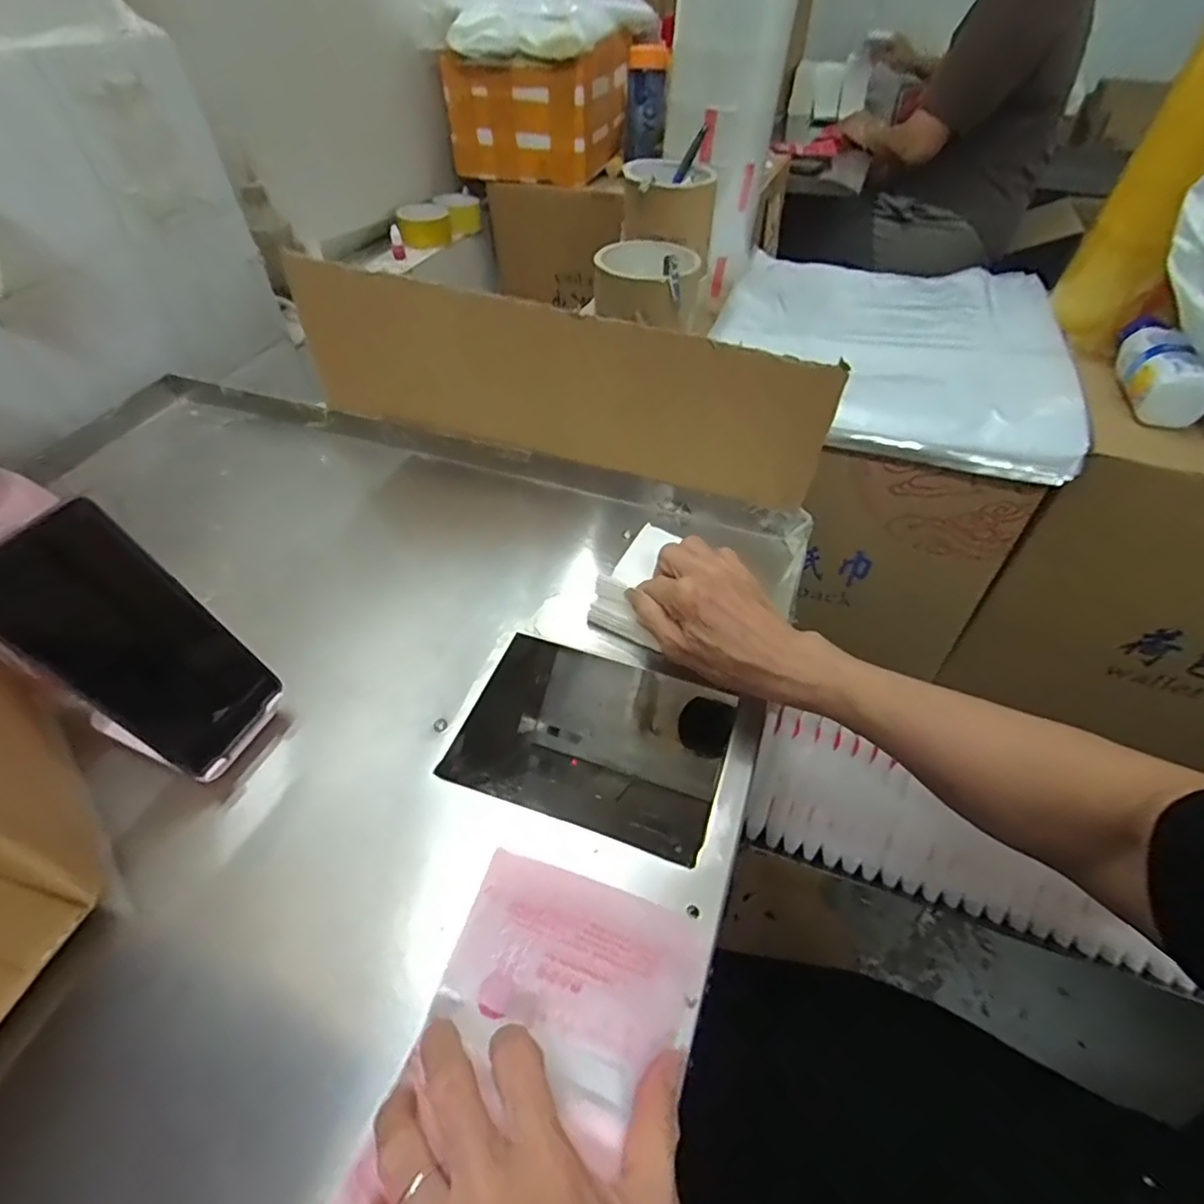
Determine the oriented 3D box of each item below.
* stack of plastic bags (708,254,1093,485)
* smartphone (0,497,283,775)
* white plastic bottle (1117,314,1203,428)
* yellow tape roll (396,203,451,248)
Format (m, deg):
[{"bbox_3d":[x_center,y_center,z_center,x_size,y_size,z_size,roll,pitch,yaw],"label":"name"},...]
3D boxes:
[{"bbox_3d":[0.300,-0.283,0.652,0.338,0.055,0.361,17,50,15],"label":"stack of plastic bags"},{"bbox_3d":[-0.267,0.026,0.354,0.007,0.158,0.074,7,48,42],"label":"smartphone"},{"bbox_3d":[0.500,-0.217,0.546,0.046,0.054,0.146,15,50,14],"label":"white plastic bottle"},{"bbox_3d":[-0.321,-0.682,1.105,0.092,0.058,0.084,-12,48,-9],"label":"yellow tape roll"}]

